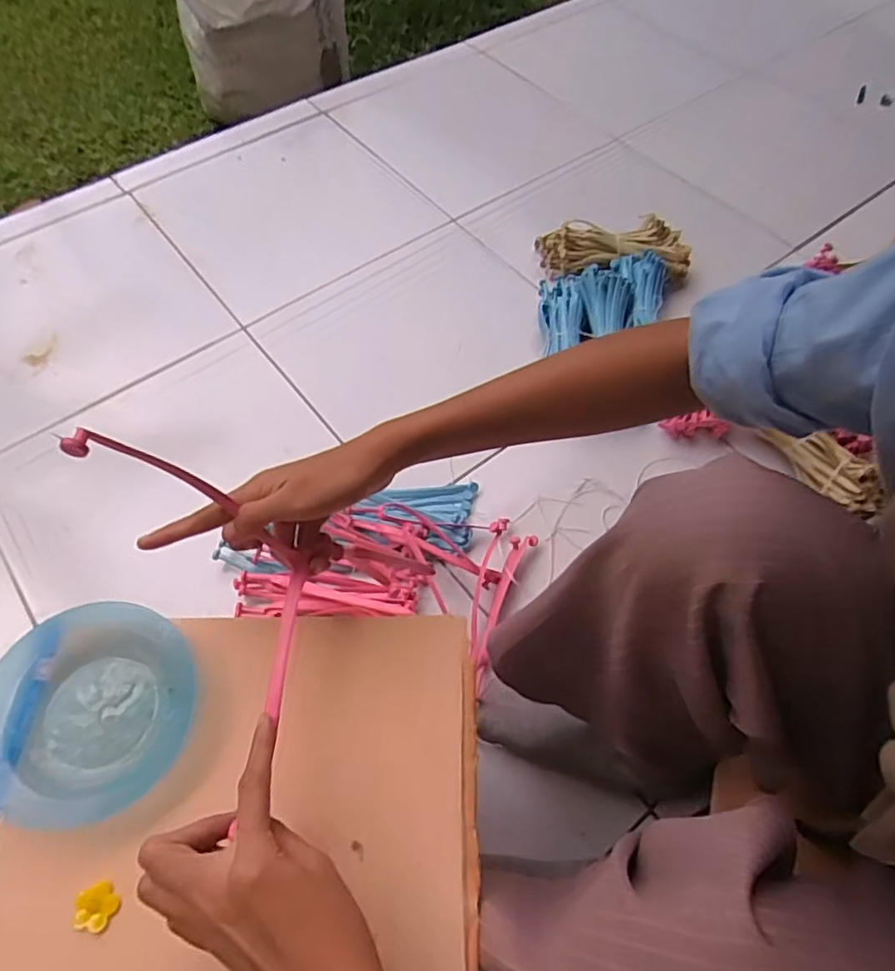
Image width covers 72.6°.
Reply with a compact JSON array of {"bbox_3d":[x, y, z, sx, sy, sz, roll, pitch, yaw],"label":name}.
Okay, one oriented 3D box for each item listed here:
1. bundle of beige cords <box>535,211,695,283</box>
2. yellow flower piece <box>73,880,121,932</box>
[{"bbox_3d":[0.254,-0.362,0.936,0.225,0.064,0.083,3,60,0],"label":"bundle of beige cords"},{"bbox_3d":[-0.199,0.238,0.343,0.023,0.005,0.022,1,60,-1],"label":"yellow flower piece"}]

